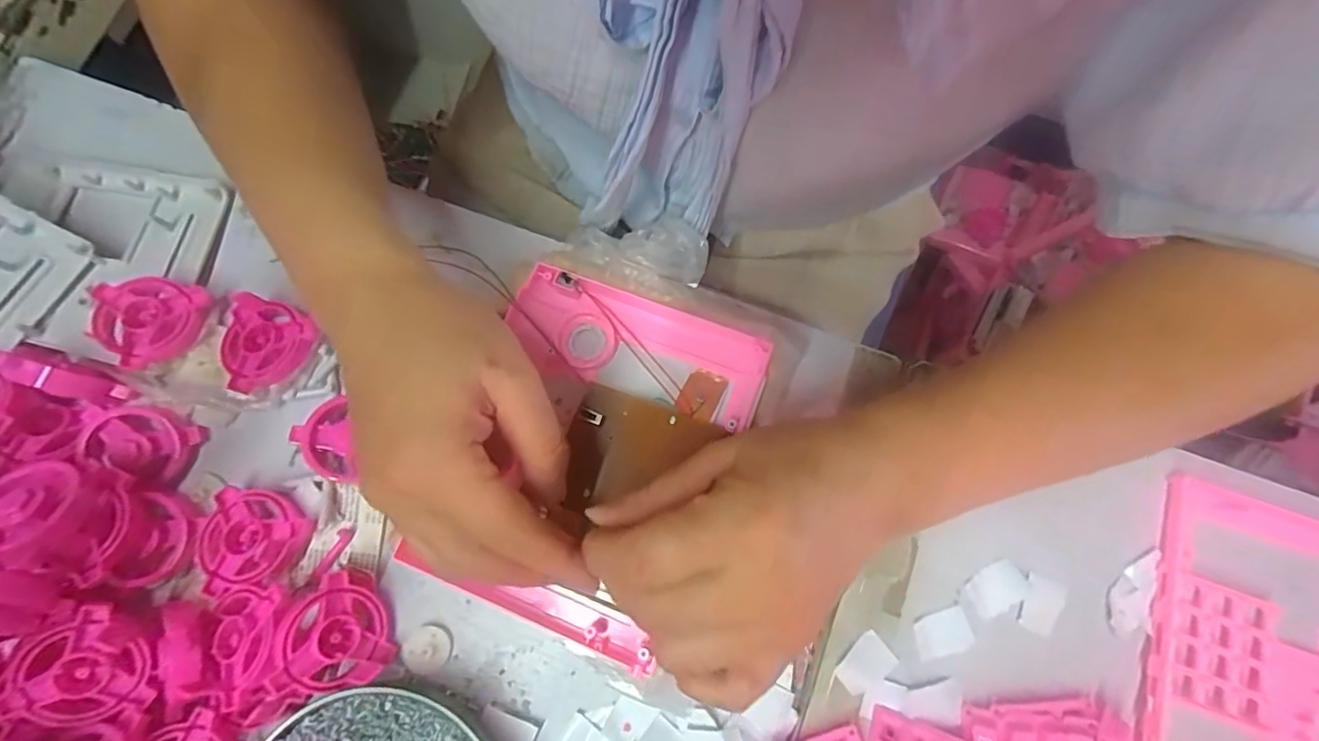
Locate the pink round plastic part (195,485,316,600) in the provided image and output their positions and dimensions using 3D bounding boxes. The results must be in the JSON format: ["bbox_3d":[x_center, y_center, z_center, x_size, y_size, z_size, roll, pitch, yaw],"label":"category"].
[{"bbox_3d":[-0.214,0.088,0.304,0.051,0.016,0.051,0,78,2],"label":"pink round plastic part"}]

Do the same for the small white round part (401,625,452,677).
[{"bbox_3d":[-0.122,0.147,0.301,0.023,0.008,0.025,0,78,2],"label":"small white round part"}]

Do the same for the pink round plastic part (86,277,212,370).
[{"bbox_3d":[-0.285,-0.029,0.325,0.052,0.017,0.052,-20,70,-24],"label":"pink round plastic part"}]

